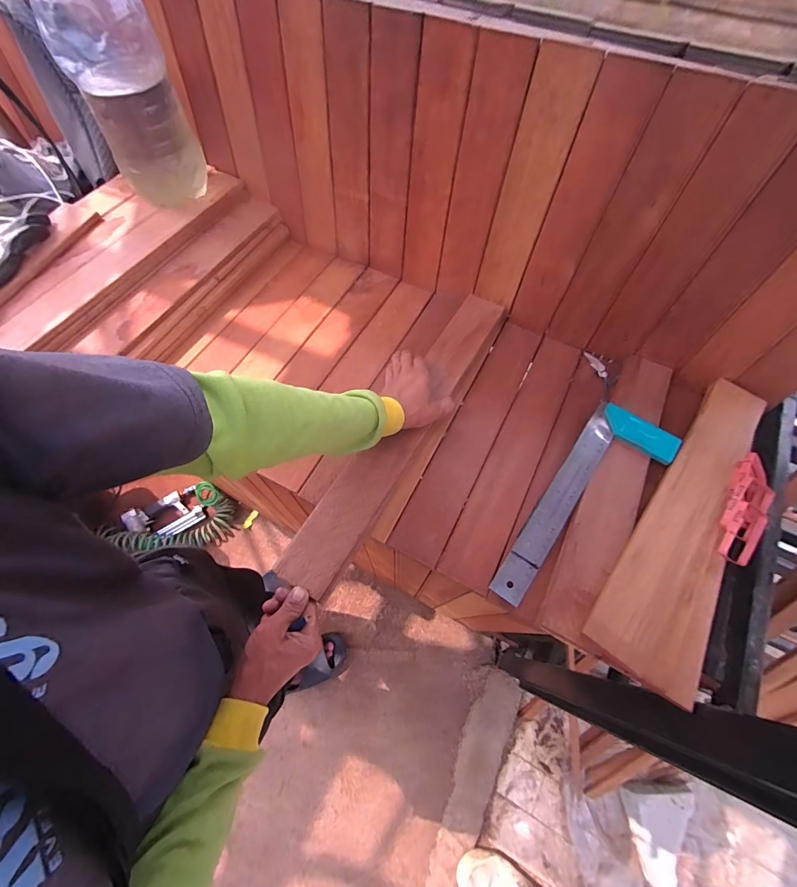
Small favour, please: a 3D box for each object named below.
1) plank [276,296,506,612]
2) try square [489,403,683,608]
[{"bbox_3d":[0.014,-0.031,0.527,0.068,0.016,0.501,29,67,13],"label":"plank"},{"bbox_3d":[0.238,0.081,0.471,0.104,0.023,0.303,35,69,15],"label":"try square"}]

